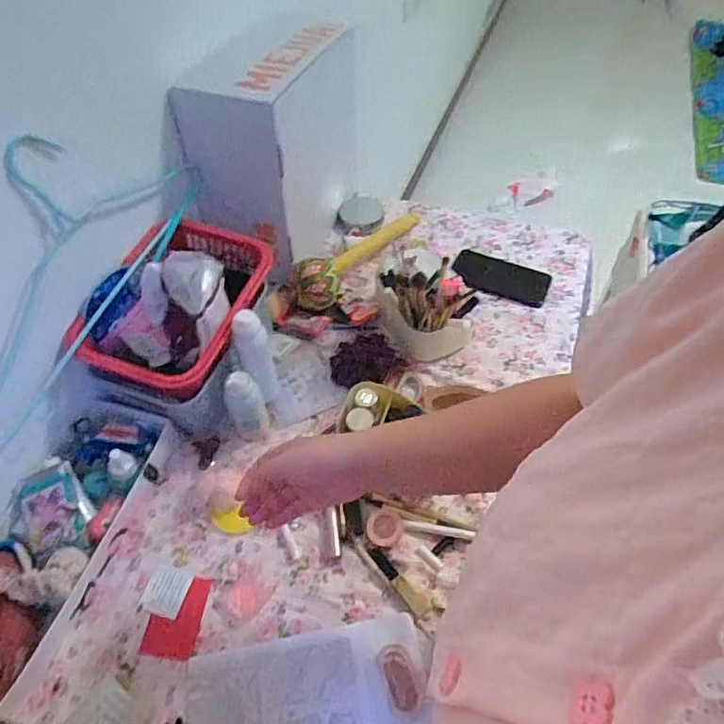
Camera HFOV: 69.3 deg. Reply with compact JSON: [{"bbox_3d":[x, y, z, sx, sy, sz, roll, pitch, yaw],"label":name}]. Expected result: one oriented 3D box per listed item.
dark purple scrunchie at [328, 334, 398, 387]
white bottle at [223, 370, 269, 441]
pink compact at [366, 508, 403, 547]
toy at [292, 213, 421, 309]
[{"bbox_3d":[-0.002,-0.010,0.763,0.093,0.026,0.088,0,52,0],"label":"dark purple scrunchie"},{"bbox_3d":[-0.147,0.059,0.666,0.042,0.110,0.034,-23,55,-16],"label":"white bottle"},{"bbox_3d":[0.027,0.196,0.624,0.042,0.010,0.041,8,52,7],"label":"pink compact"},{"bbox_3d":[-0.004,-0.203,0.887,0.072,0.072,0.311,28,57,21],"label":"toy"}]

